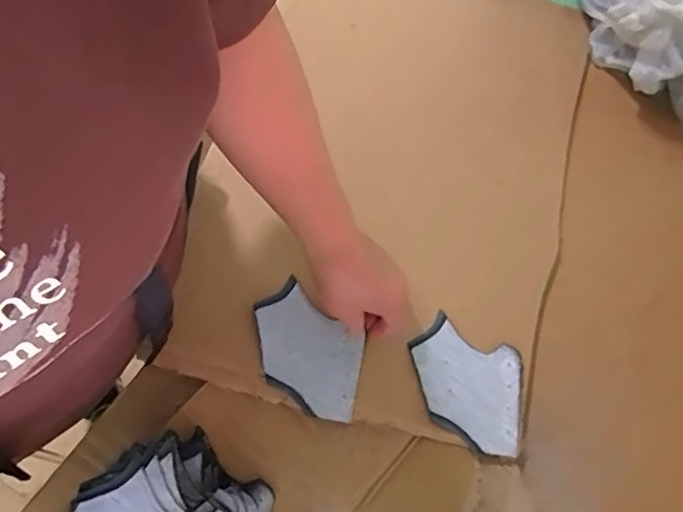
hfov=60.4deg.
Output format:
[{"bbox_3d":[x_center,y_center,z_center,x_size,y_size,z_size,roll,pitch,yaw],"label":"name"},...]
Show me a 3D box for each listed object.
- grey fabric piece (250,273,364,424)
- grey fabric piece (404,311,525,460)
[{"bbox_3d":[-0.032,0.093,0.563,0.128,0.009,0.087,38,74,10],"label":"grey fabric piece"},{"bbox_3d":[0.124,0.126,0.573,0.123,0.004,0.101,24,72,5],"label":"grey fabric piece"}]

